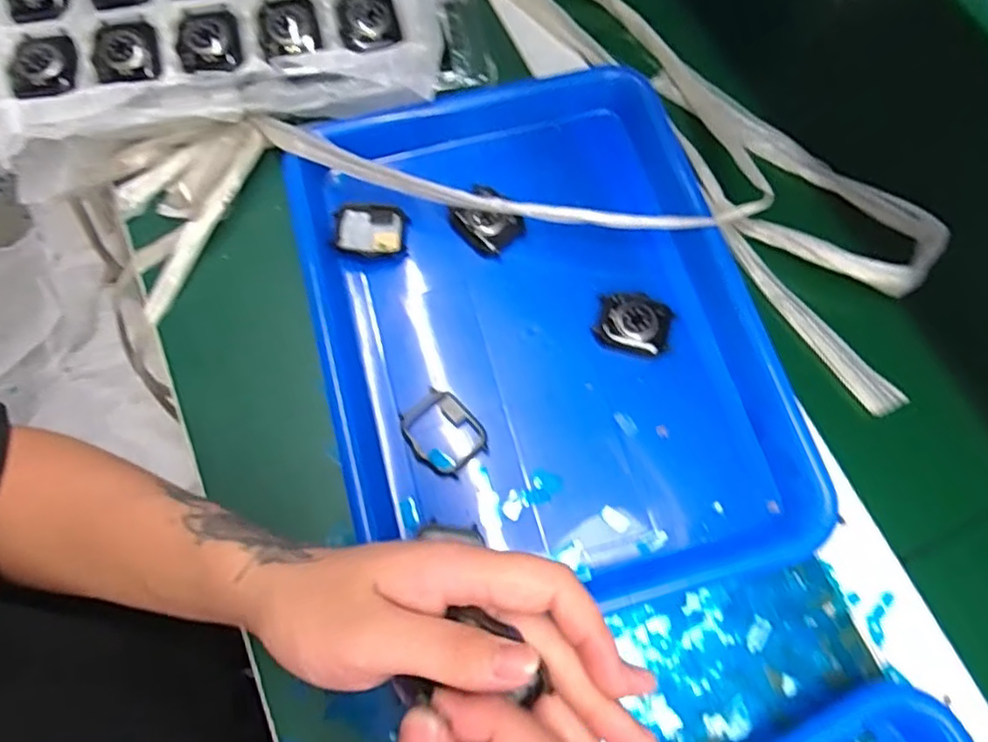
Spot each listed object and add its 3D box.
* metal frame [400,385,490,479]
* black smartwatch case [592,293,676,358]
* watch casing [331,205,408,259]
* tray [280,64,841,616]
[{"bbox_3d":[-0.029,0.036,0.369,0.040,0.008,0.048,-33,73,-11],"label":"metal frame"},{"bbox_3d":[0.086,-0.029,0.394,0.044,0.013,0.034,14,71,5],"label":"black smartwatch case"},{"bbox_3d":[-0.080,-0.090,0.410,0.046,0.007,0.034,1,70,1],"label":"watch casing"},{"bbox_3d":[0.028,-0.026,0.390,0.265,0.045,0.326,-13,71,-5],"label":"tray"}]

